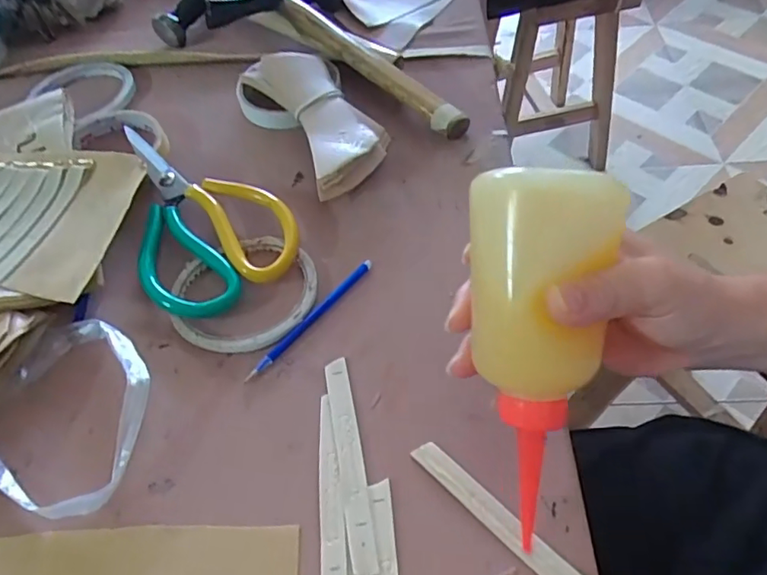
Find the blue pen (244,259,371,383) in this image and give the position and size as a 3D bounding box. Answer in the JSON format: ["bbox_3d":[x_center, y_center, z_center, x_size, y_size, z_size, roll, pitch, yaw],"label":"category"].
[{"bbox_3d":[-0.044,0.018,0.349,0.006,0.004,0.106,34,64,26],"label":"blue pen"}]

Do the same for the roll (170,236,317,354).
[{"bbox_3d":[-0.089,0.003,0.363,0.092,0.004,0.086,-3,54,4],"label":"roll"}]

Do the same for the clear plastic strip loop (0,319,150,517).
[{"bbox_3d":[-0.177,0.067,0.317,0.106,0.024,0.102,-3,54,4],"label":"clear plastic strip loop"}]

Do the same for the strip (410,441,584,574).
[{"bbox_3d":[0.060,0.115,0.272,0.113,0.004,0.014,36,65,28],"label":"strip"}]

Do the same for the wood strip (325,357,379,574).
[{"bbox_3d":[-0.018,0.088,0.298,0.013,0.004,0.113,-11,54,-3],"label":"wood strip"}]

